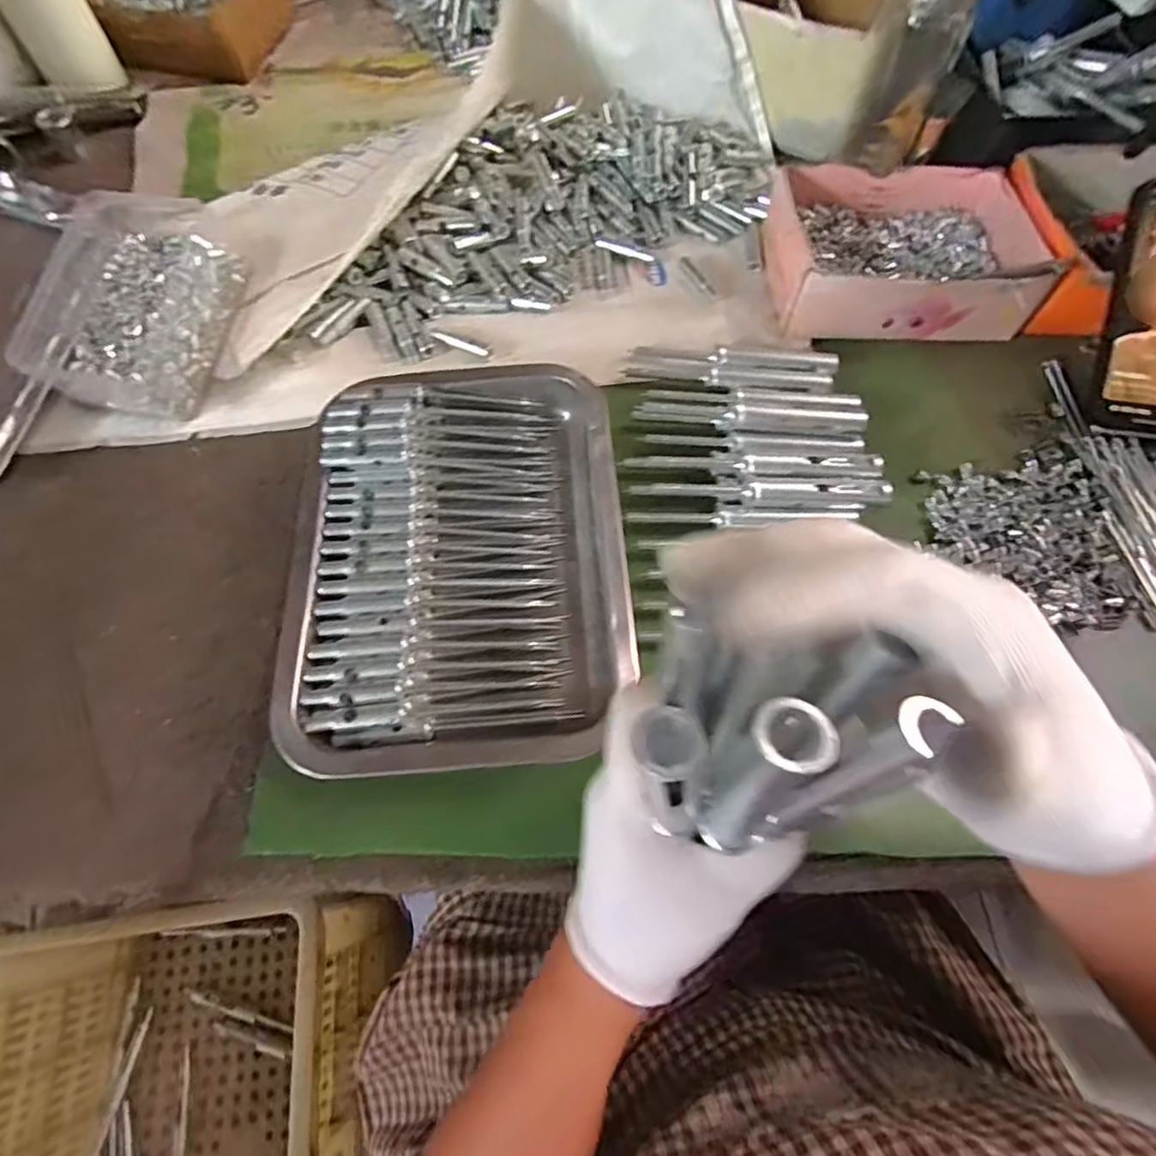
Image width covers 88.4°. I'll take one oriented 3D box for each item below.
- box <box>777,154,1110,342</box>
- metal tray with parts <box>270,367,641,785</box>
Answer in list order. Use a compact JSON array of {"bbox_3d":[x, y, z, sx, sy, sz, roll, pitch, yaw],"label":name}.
[{"bbox_3d":[0.257,-0.251,0.452,0.212,0.053,0.152,4,64,3],"label":"box"},{"bbox_3d":[-0.067,-0.021,0.353,0.190,0.035,0.255,-4,64,0],"label":"metal tray with parts"}]

